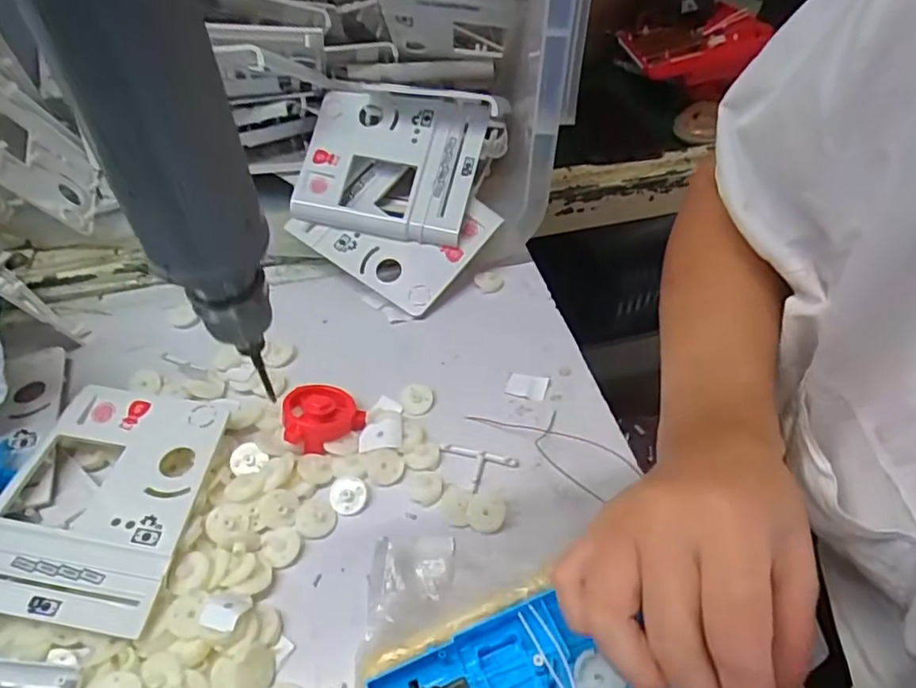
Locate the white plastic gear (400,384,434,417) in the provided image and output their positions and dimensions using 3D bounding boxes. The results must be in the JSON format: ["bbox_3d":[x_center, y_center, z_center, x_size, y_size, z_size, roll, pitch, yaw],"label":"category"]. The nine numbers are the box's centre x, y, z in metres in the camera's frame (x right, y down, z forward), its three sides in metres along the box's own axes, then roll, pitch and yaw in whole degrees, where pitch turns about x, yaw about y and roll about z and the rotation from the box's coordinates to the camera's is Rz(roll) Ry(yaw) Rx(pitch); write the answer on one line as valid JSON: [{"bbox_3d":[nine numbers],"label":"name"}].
[{"bbox_3d":[-0.029,0.038,0.423,0.023,0.004,0.024,-2,46,-1],"label":"white plastic gear"}]

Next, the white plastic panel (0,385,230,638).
[{"bbox_3d":[-0.207,0.088,0.356,0.111,0.018,0.141,4,47,5],"label":"white plastic panel"}]

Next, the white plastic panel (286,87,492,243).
[{"bbox_3d":[-0.056,-0.153,0.511,0.143,0.040,0.132,15,84,4],"label":"white plastic panel"}]

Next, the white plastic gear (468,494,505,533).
[{"bbox_3d":[0.017,0.101,0.366,0.022,0.004,0.024,-1,46,0],"label":"white plastic gear"}]

